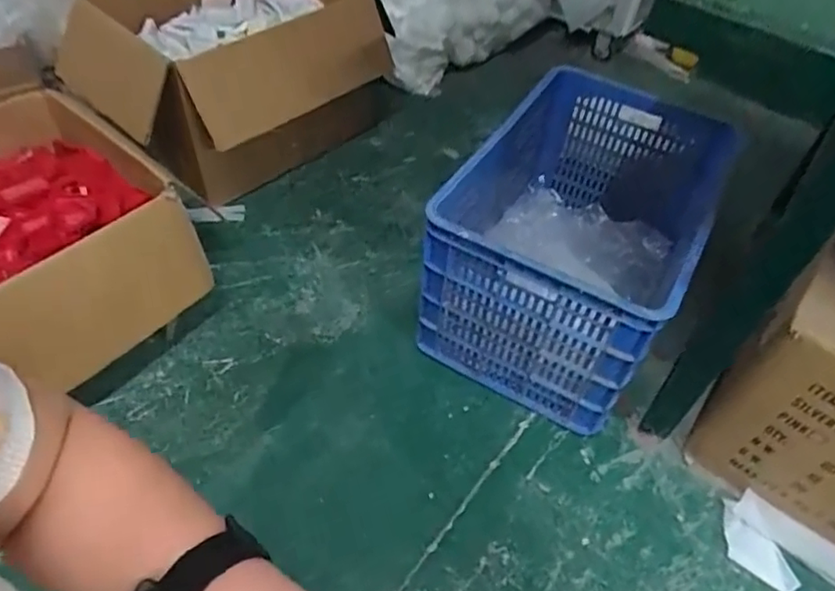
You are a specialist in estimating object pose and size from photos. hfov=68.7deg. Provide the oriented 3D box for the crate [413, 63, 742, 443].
[{"bbox_3d":[0.325,-0.153,1.269,0.432,0.374,0.698,24,52,15],"label":"crate"}]

